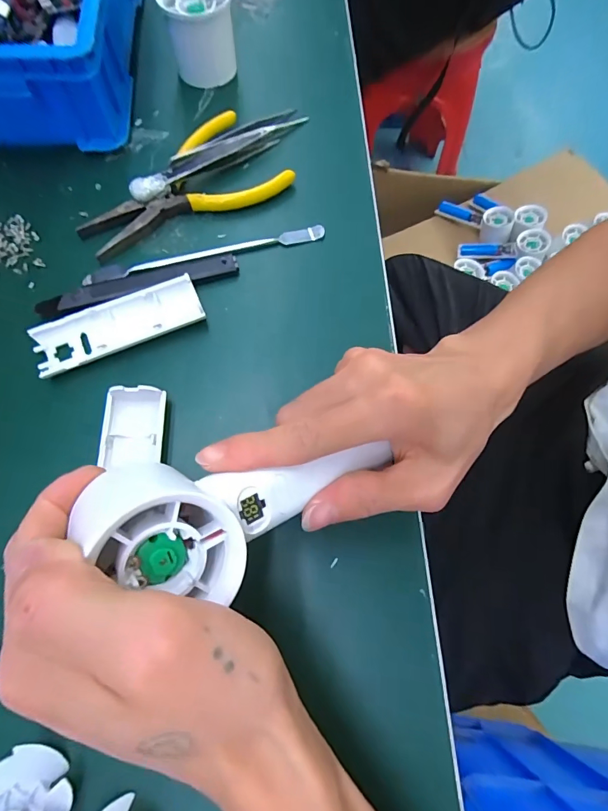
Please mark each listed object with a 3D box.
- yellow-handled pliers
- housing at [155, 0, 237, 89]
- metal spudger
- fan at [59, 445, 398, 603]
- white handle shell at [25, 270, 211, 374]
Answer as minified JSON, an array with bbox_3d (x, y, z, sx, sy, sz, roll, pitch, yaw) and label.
[{"bbox_3d":[-0.092,-0.165,0.297,0.152,0.018,0.078,-27,73,-11],"label":"yellow-handled pliers"},{"bbox_3d":[-0.082,-0.300,0.325,0.051,0.051,0.046,-3,70,-3],"label":"housing"},{"bbox_3d":[-0.067,-0.106,0.284,0.168,0.004,0.013,-13,71,-6],"label":"metal spudger"},{"bbox_3d":[-0.020,0.040,0.173,0.129,0.045,0.060,-9,70,-26],"label":"fan"},{"bbox_3d":[-0.116,-0.051,0.258,0.102,0.015,0.037,-23,73,-9],"label":"white handle shell"}]

